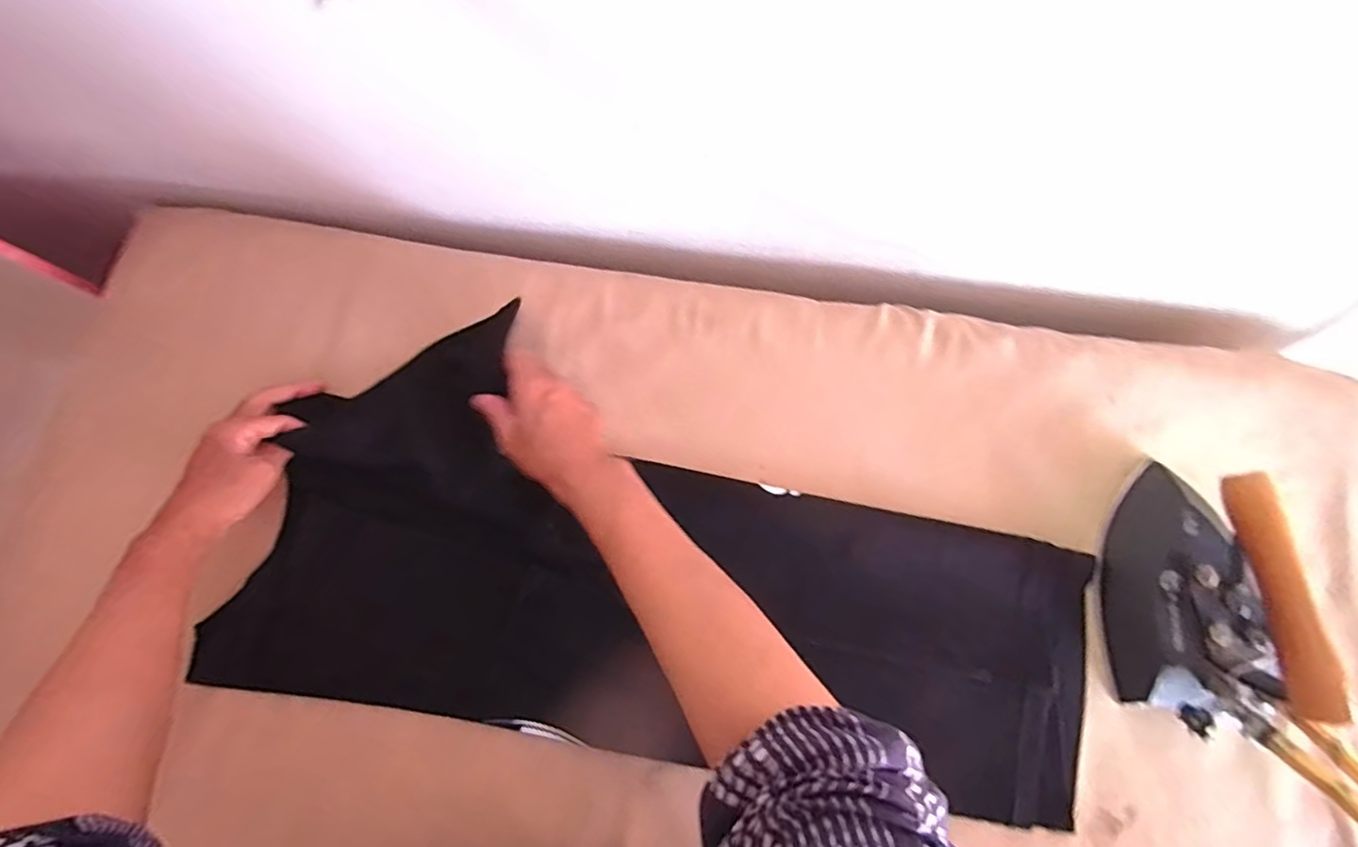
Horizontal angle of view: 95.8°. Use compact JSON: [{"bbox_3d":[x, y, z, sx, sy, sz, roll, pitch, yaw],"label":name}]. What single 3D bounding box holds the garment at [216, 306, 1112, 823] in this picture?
[{"bbox_3d":[-0.007,0.105,0.523,0.677,0.062,0.329,11,78,1],"label":"garment"}]

